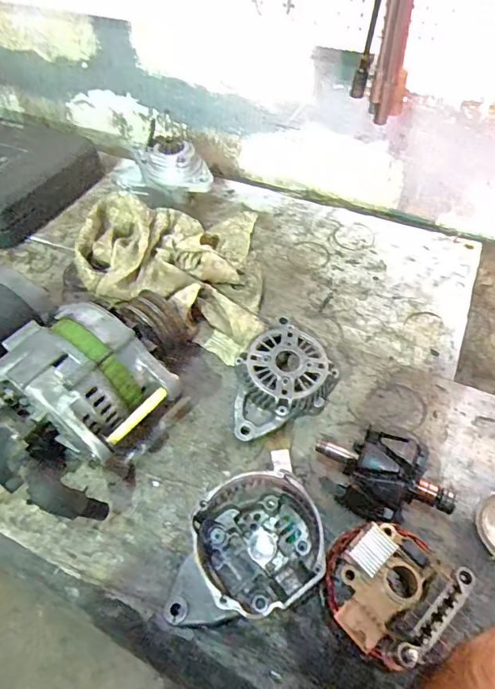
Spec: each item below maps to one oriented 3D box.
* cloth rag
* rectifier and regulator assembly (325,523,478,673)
[{"bbox_3d":[-0.113,-0.116,0.686,0.267,0.064,0.313,-4,52,-2],"label":"cloth rag"},{"bbox_3d":[0.113,0.199,0.376,0.100,0.049,0.092,-36,59,-23],"label":"rectifier and regulator assembly"}]

